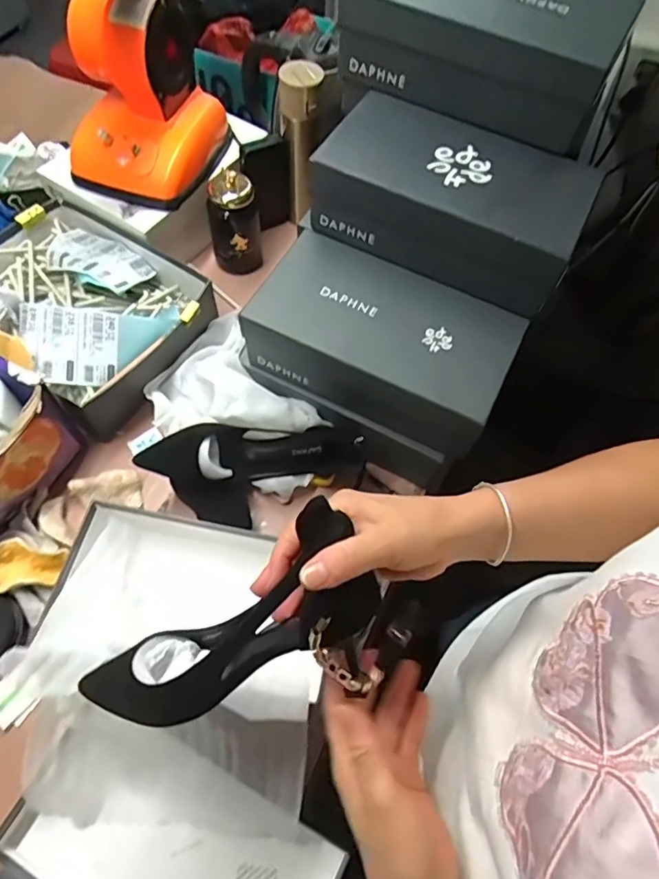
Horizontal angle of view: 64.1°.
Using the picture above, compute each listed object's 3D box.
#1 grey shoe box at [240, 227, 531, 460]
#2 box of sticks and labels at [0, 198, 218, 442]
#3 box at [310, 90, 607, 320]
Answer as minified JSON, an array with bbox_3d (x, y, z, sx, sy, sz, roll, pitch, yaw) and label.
[{"bbox_3d":[0.063,-0.118,0.639,0.293,0.094,0.158,27,65,10],"label":"grey shoe box"},{"bbox_3d":[-0.362,-0.195,0.759,0.320,0.092,0.270,34,66,13],"label":"box of sticks and labels"},{"bbox_3d":[0.143,-0.283,0.615,0.287,0.097,0.156,27,65,10],"label":"box"}]

